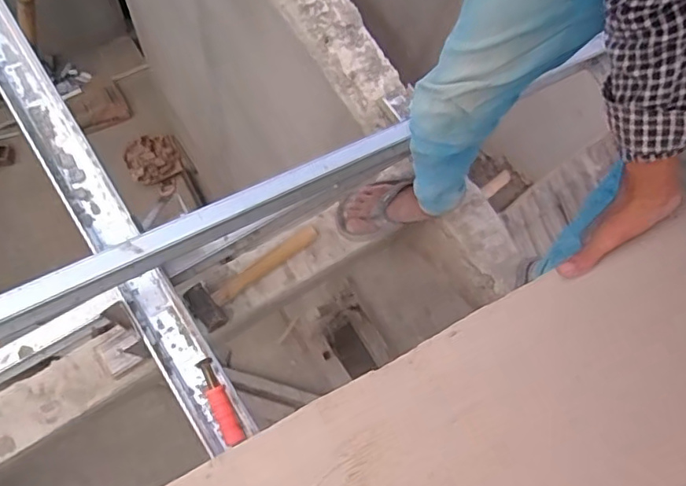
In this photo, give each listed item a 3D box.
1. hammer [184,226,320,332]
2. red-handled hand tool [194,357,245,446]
[{"bbox_3d":[-0.168,0.052,1.082,0.292,0.047,0.089,-37,67,-17],"label":"hammer"},{"bbox_3d":[-0.191,0.245,0.853,0.031,0.023,0.138,-24,79,-11],"label":"red-handled hand tool"}]

